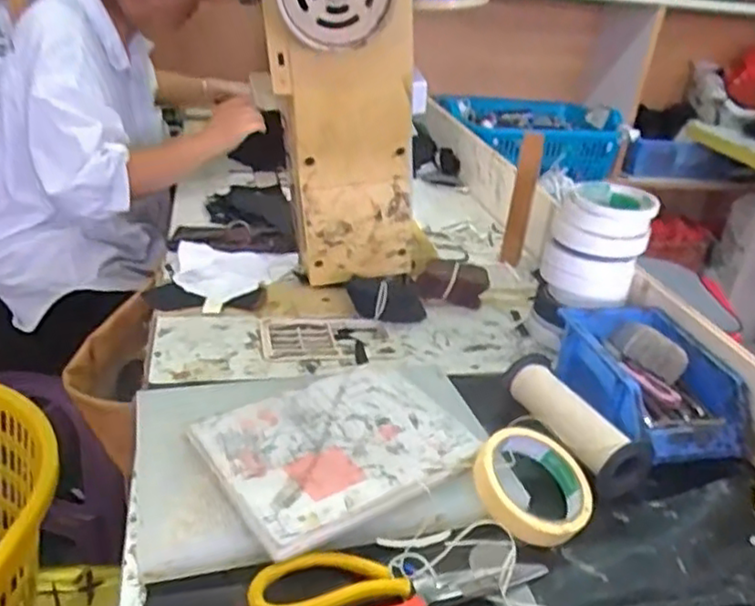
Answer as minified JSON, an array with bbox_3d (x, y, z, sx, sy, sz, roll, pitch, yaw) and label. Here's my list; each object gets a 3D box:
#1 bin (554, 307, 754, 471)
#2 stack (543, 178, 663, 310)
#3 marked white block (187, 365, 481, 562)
[{"bbox_3d":[0.263,0.072,0.649,0.125,0.062,0.186,1,26,-12],"label":"bin"},{"bbox_3d":[0.248,-0.064,0.762,0.099,0.120,0.093,12,26,11],"label":"stack"},{"bbox_3d":[-0.031,0.113,0.548,0.203,0.013,0.149,-13,32,-34],"label":"marked white block"}]

